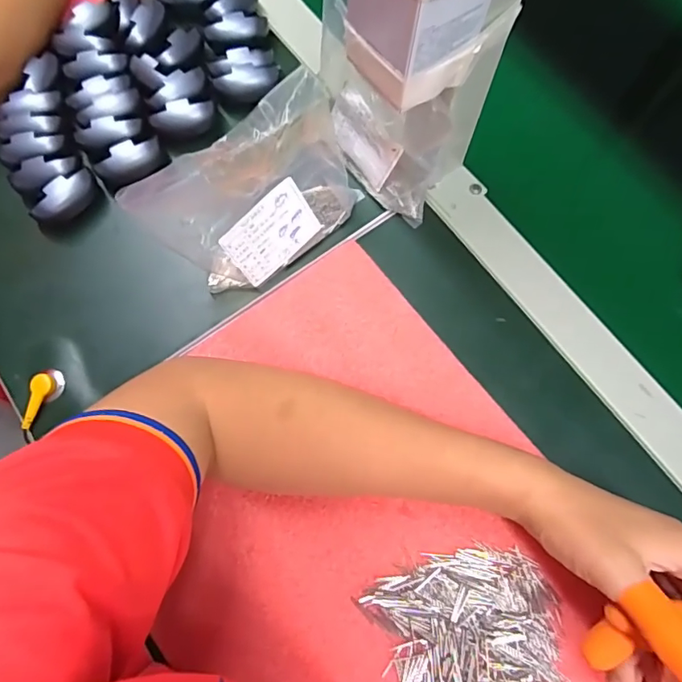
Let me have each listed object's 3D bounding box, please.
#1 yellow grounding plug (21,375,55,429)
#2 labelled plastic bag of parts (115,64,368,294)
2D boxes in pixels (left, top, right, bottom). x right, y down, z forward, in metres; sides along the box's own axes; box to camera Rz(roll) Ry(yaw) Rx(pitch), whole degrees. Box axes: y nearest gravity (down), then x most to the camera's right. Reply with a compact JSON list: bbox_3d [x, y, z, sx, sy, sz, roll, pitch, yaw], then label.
[{"bbox_3d":[-0.220,0.044,0.367,0.015,0.006,0.040,6,73,2],"label":"yellow grounding plug"},{"bbox_3d":[-0.055,-0.098,0.348,0.143,0.103,0.050,-38,76,-11],"label":"labelled plastic bag of parts"}]

